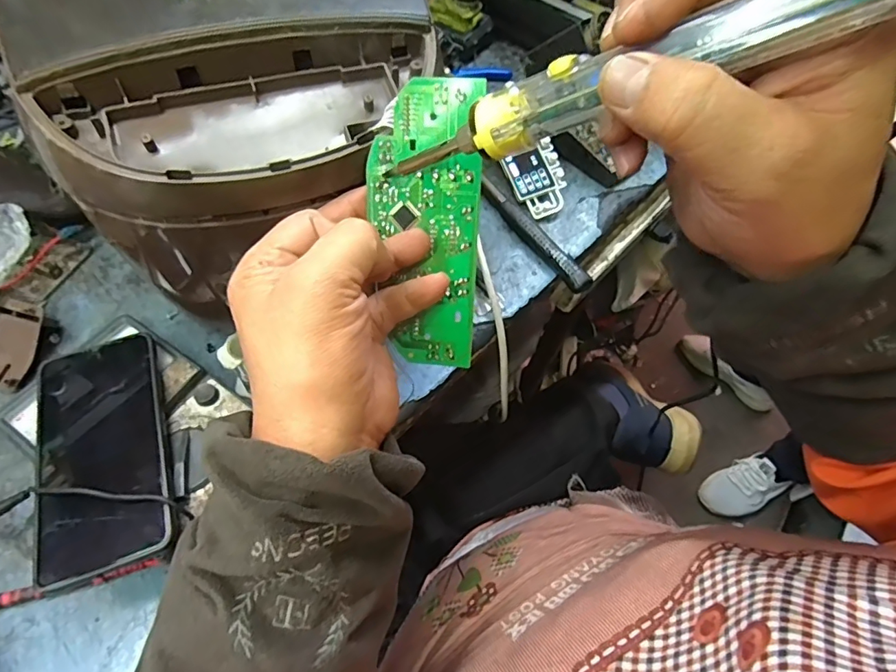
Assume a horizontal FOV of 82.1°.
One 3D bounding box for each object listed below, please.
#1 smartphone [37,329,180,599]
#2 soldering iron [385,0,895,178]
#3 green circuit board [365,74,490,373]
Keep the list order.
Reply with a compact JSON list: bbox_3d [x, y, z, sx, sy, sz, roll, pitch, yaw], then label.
[{"bbox_3d":[-0.226,0.070,0.335,0.075,0.015,0.161,-17,61,-15],"label":"smartphone"},{"bbox_3d":[0.062,-0.091,0.181,0.214,0.022,0.017,-4,49,39],"label":"soldering iron"},{"bbox_3d":[-0.013,-0.057,0.287,0.059,0.153,0.004,5,20,7],"label":"green circuit board"}]

